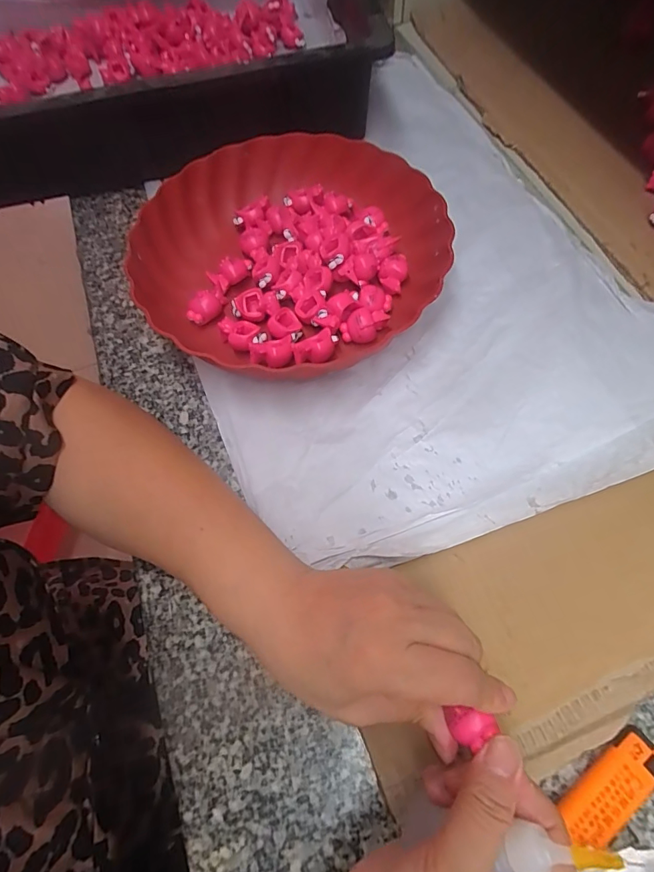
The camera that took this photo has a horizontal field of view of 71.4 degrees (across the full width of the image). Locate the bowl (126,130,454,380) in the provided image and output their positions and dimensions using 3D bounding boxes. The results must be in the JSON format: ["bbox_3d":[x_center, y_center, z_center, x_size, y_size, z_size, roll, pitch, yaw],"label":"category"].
[{"bbox_3d":[-0.031,-0.153,0.375,0.237,0.047,0.220,-1,66,3],"label":"bowl"}]

